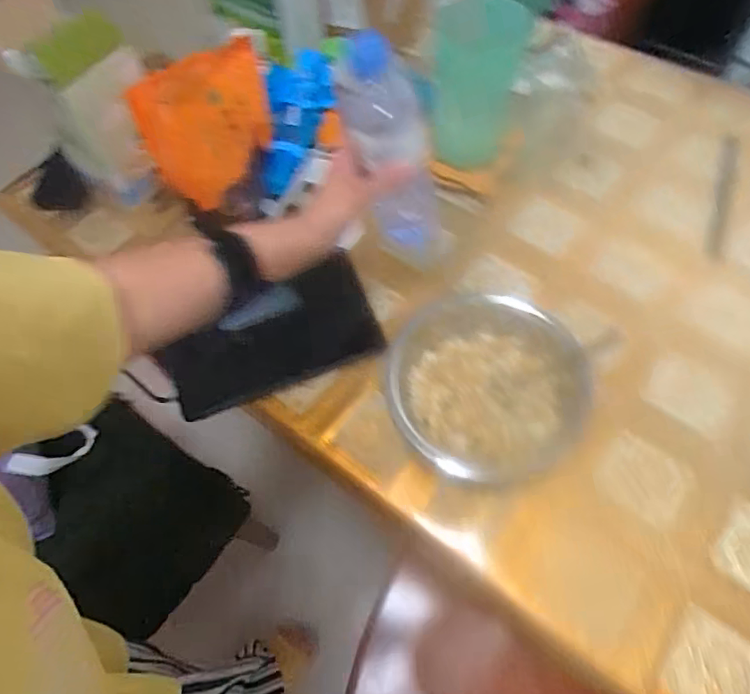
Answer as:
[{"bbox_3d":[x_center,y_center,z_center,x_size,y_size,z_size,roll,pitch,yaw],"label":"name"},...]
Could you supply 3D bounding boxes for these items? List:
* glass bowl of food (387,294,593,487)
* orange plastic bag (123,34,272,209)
[{"bbox_3d":[0.120,0.048,0.579,0.201,0.073,0.188,-1,61,2],"label":"glass bowl of food"},{"bbox_3d":[-0.191,-0.260,0.639,0.150,0.162,0.048,-38,66,-17],"label":"orange plastic bag"}]

